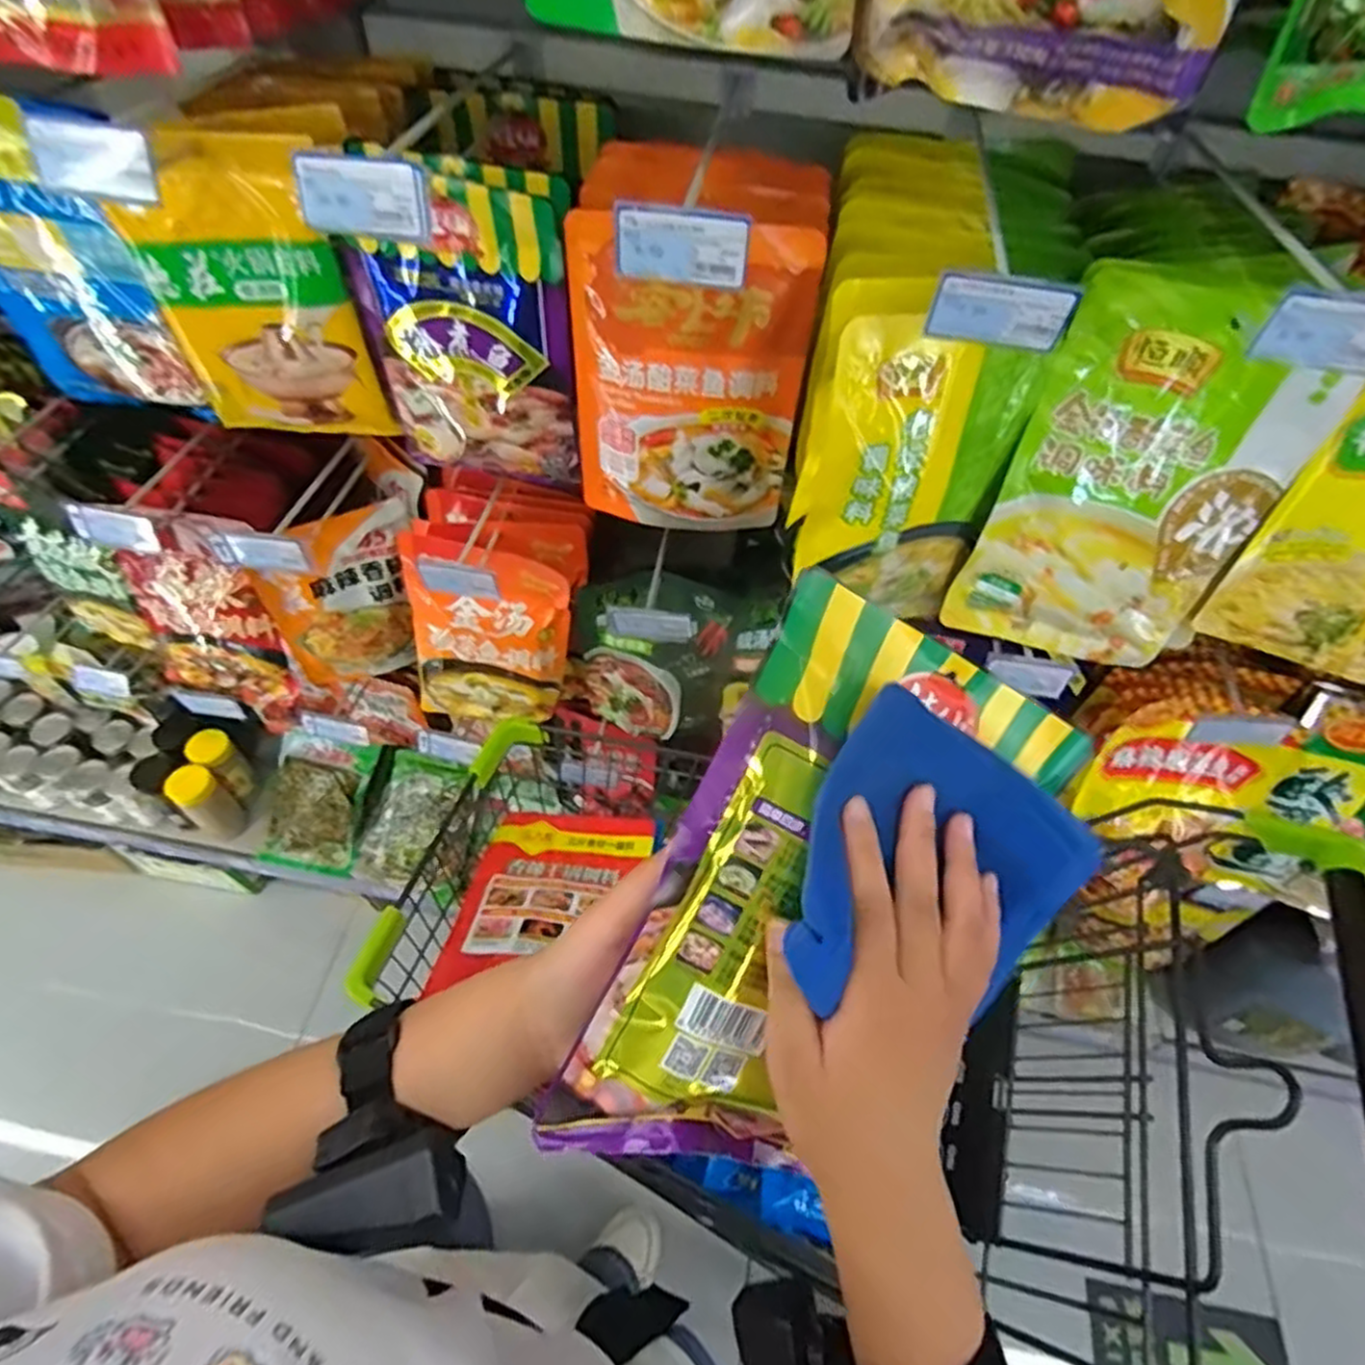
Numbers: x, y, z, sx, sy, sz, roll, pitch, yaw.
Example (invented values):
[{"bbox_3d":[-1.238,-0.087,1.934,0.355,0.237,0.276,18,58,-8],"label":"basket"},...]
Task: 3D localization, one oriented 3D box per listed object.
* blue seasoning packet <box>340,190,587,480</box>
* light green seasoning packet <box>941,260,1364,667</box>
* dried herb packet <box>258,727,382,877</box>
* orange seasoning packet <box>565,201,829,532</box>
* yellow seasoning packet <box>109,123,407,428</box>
[{"bbox_3d":[-0.186,-0.285,0.640,0.181,0.246,0.030,10,55,3],"label":"blue seasoning packet"},{"bbox_3d":[0.366,-0.153,0.606,0.194,0.305,0.028,18,36,6],"label":"light green seasoning packet"},{"bbox_3d":[-0.651,0.214,1.332,0.169,0.025,0.239,17,92,6],"label":"dried herb packet"},{"bbox_3d":[0.003,-0.243,0.626,0.182,0.253,0.045,4,55,-1],"label":"orange seasoning packet"},{"bbox_3d":[-0.366,-0.327,0.643,0.171,0.239,0.041,0,55,-4],"label":"yellow seasoning packet"}]

